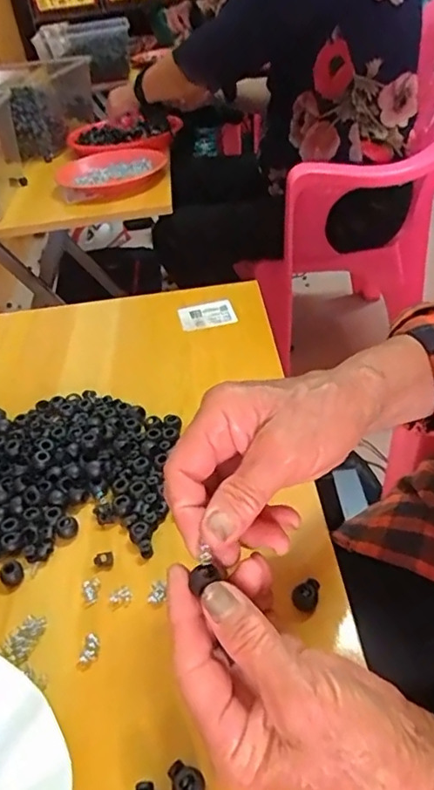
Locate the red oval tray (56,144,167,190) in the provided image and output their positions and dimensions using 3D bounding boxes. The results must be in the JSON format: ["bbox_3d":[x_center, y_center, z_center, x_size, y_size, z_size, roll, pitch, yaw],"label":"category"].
[{"bbox_3d":[-0.188,-0.408,0.991,0.195,0.027,0.179,-17,41,-12],"label":"red oval tray"}]

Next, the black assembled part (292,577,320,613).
[{"bbox_3d":[0.054,0.121,0.333,0.015,0.010,0.017,8,42,18],"label":"black assembled part"}]

